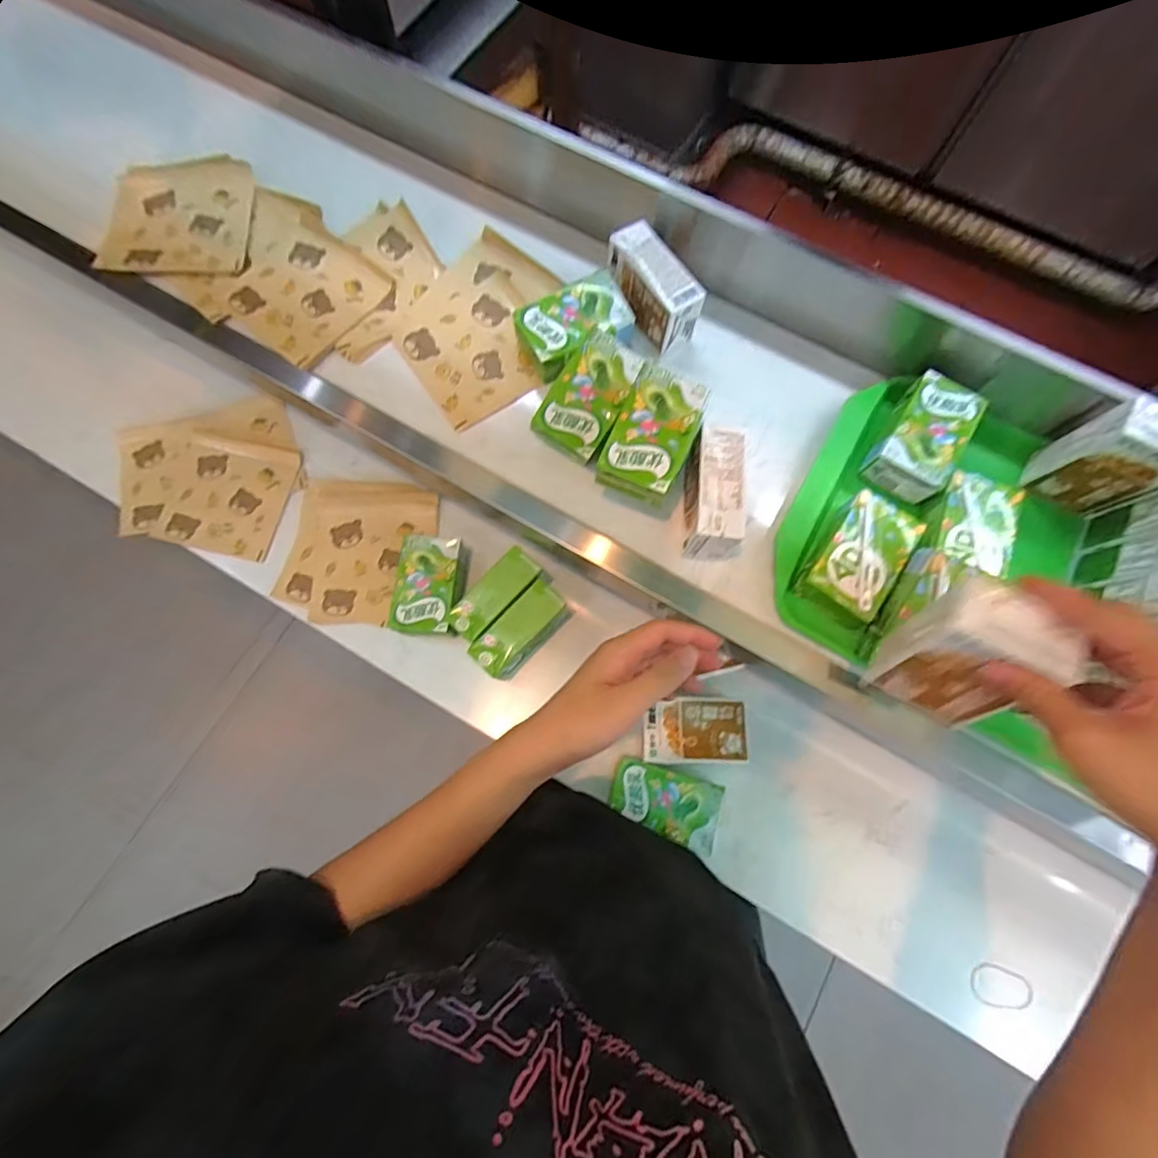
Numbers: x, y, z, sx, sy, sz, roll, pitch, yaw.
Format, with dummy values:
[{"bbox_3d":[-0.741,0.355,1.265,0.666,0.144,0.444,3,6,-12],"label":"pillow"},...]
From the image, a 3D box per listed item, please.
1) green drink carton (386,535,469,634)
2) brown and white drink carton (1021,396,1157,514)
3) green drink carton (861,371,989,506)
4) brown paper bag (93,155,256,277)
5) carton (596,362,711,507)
[{"bbox_3d":[-0.165,0.006,0.601,0.069,0.043,0.109,8,76,2],"label":"green drink carton"},{"bbox_3d":[0.469,-0.107,0.469,0.069,0.100,0.046,25,77,6],"label":"brown and white drink carton"},{"bbox_3d":[0.330,-0.135,0.511,0.066,0.041,0.106,33,78,8],"label":"green drink carton"},{"bbox_3d":[-0.468,-0.425,0.625,0.172,0.016,0.171,0,76,0],"label":"brown paper bag"},{"bbox_3d":[0.064,-0.123,0.465,0.064,0.038,0.110,24,77,6],"label":"carton"}]

